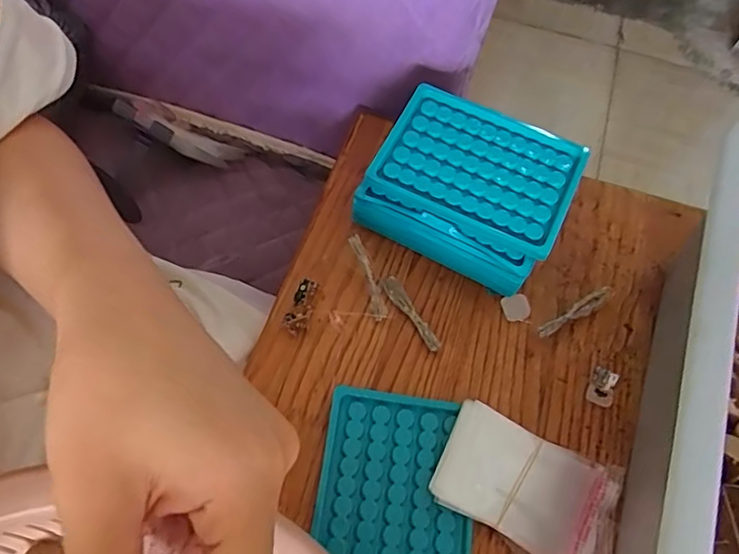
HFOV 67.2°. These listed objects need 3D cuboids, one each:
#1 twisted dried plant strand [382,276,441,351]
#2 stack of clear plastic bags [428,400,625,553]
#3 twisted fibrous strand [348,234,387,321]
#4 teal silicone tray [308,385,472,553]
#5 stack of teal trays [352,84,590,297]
[{"bbox_3d":[0.030,0.025,0.394,0.013,0.011,0.063,-32,71,-17],"label":"twisted dried plant strand"},{"bbox_3d":[0.097,0.133,0.340,0.112,0.016,0.075,26,66,9],"label":"stack of clear plastic bags"},{"bbox_3d":[0.000,0.001,0.388,0.009,0.010,0.061,-20,96,-12],"label":"twisted fibrous strand"},{"bbox_3d":[0.015,0.138,0.339,0.095,0.008,0.131,9,65,1],"label":"teal silicone tray"},{"bbox_3d":[0.072,-0.062,0.412,0.132,0.061,0.107,27,66,9],"label":"stack of teal trays"}]

